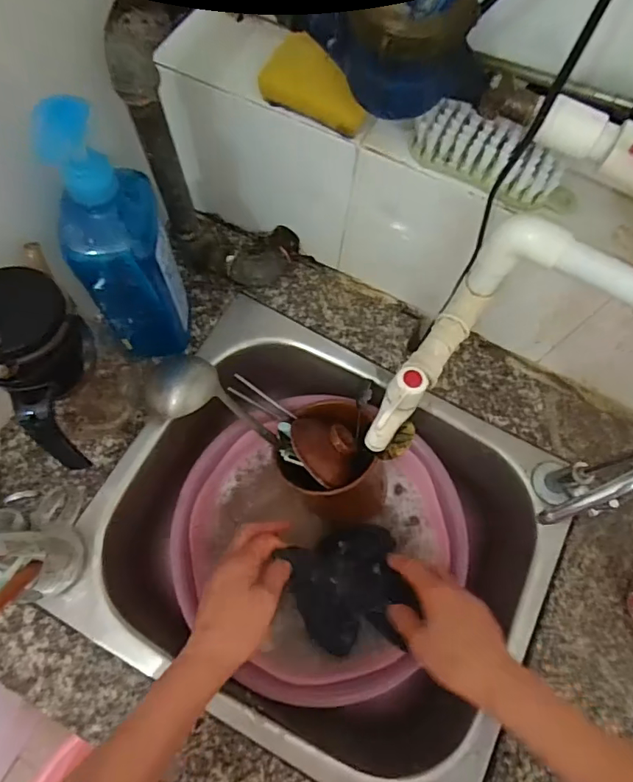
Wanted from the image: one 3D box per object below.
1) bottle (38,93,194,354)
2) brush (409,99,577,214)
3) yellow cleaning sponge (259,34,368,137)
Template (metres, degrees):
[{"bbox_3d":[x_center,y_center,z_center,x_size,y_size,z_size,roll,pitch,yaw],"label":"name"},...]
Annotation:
[{"bbox_3d":[-0.162,-0.115,0.427,0.076,0.267,0.072,-20,71,-10],"label":"bottle"},{"bbox_3d":[0.144,-0.184,0.402,0.136,0.037,0.044,30,71,8],"label":"brush"},{"bbox_3d":[0.000,-0.250,0.418,0.090,0.055,0.034,27,70,8],"label":"yellow cleaning sponge"}]

